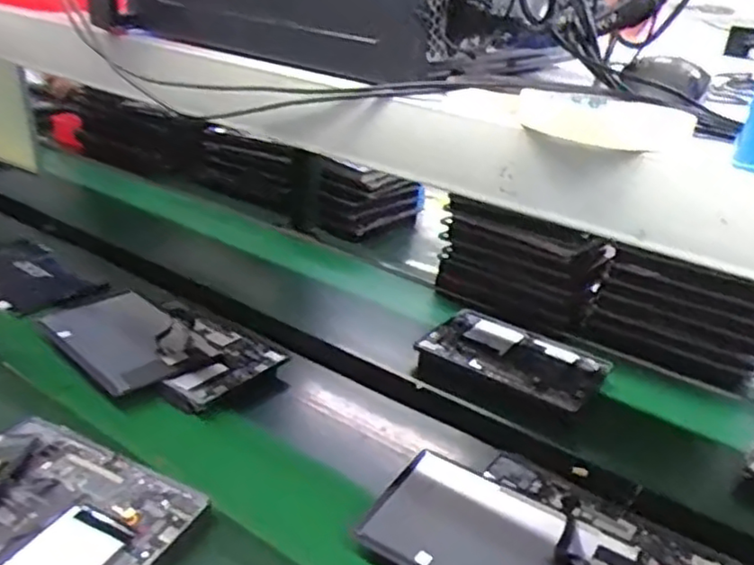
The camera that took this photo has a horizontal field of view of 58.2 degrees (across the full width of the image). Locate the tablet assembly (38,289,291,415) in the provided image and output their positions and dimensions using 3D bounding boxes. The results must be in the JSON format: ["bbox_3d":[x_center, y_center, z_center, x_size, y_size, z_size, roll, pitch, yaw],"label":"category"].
[{"bbox_3d":[-0.328,0.087,0.994,0.360,0.033,0.228,21,30,30],"label":"tablet assembly"}]

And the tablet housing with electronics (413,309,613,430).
[{"bbox_3d":[0.196,0.119,1.013,0.254,0.039,0.192,19,29,27],"label":"tablet housing with electronics"}]

